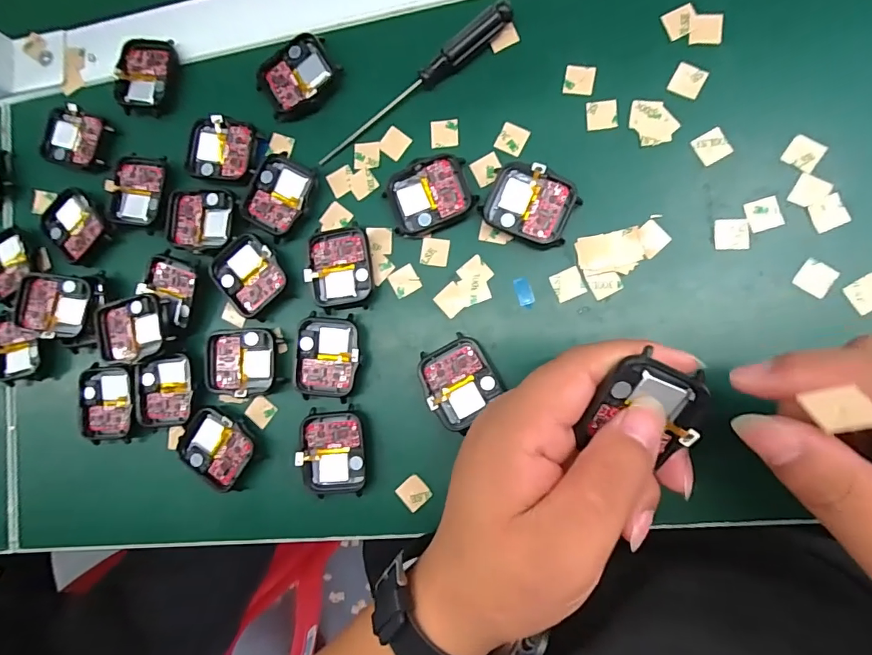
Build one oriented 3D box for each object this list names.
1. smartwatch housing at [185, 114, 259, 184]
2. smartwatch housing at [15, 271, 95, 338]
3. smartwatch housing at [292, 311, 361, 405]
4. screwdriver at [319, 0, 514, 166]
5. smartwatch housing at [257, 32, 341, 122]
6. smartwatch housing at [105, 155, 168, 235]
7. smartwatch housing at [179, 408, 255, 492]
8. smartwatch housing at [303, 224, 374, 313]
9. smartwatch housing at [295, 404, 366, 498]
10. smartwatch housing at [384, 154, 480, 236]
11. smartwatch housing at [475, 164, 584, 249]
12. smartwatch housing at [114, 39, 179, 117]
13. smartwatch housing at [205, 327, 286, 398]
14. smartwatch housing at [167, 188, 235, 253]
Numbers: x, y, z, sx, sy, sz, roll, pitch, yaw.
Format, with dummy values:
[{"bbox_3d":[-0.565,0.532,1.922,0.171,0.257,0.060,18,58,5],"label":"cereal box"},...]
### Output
[{"bbox_3d":[-0.129,-0.106,0.273,0.045,0.005,0.037,8,88,10],"label":"smartwatch housing"},{"bbox_3d":[-0.232,-0.014,0.275,0.040,0.011,0.038,8,78,-9],"label":"smartwatch housing"},{"bbox_3d":[-0.060,0.017,0.256,0.037,0.007,0.046,4,87,9],"label":"smartwatch housing"},{"bbox_3d":[-0.013,-0.135,0.257,0.131,0.015,0.012,-36,82,5],"label":"screwdriver"},{"bbox_3d":[-0.081,-0.147,0.270,0.046,0.010,0.040,-35,82,6],"label":"smartwatch housing"},{"bbox_3d":[-0.185,-0.084,0.280,0.034,0.005,0.044,10,88,10],"label":"smartwatch housing"},{"bbox_3d":[-0.127,0.069,0.263,0.041,0.009,0.037,31,92,10],"label":"smartwatch housing"},{"bbox_3d":[-0.054,-0.035,0.259,0.036,0.010,0.048,-8,85,9],"label":"smartwatch housing"},{"bbox_3d":[-0.056,0.069,0.254,0.036,0.013,0.046,-4,86,9],"label":"smartwatch housing"},{"bbox_3d":[-0.003,-0.073,0.254,0.046,0.010,0.038,-20,84,7],"label":"smartwatch housing"},{"bbox_3d":[0.050,-0.065,0.243,0.046,0.012,0.038,23,90,10],"label":"smartwatch housing"},{"bbox_3d":[-0.183,-0.158,0.287,0.038,0.008,0.044,8,88,10],"label":"smartwatch housing"},{"bbox_3d":[-0.111,0.020,0.264,0.041,0.009,0.038,4,87,9],"label":"smartwatch housing"},{"bbox_3d":[-0.142,-0.065,0.273,0.043,0.004,0.036,4,87,9],"label":"smartwatch housing"}]

